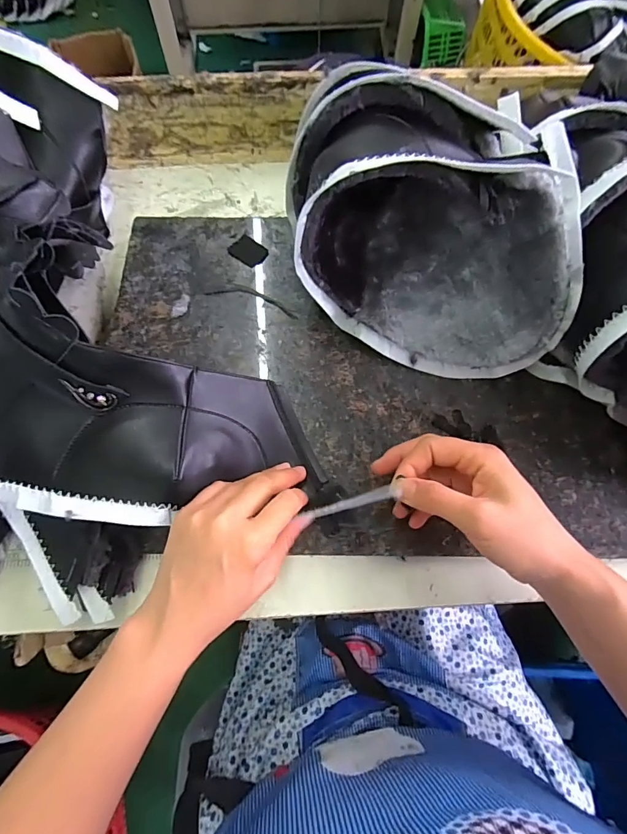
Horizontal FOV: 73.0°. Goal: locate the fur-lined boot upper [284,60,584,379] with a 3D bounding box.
[{"bbox_3d":[0.091,-0.153,0.357,0.214,0.146,0.189,-1,70,0],"label":"fur-lined boot upper"}]

